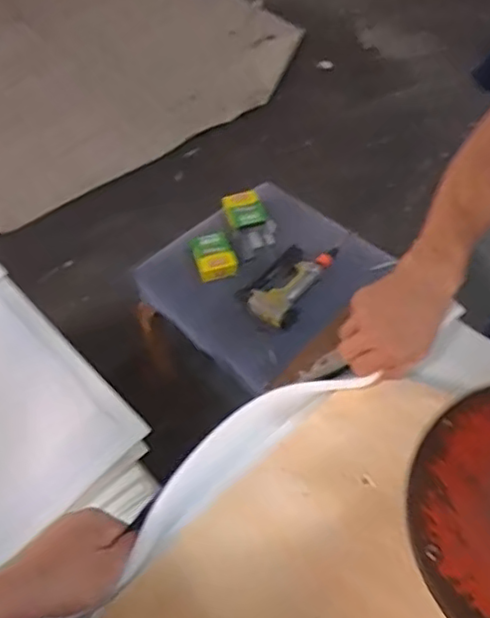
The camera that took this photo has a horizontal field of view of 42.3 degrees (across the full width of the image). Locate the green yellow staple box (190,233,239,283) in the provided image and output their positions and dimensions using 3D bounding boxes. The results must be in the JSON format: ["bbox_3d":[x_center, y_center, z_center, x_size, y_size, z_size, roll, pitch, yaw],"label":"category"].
[{"bbox_3d":[-0.068,-0.115,1.382,0.088,0.044,0.119,-19,51,-11],"label":"green yellow staple box"}]

